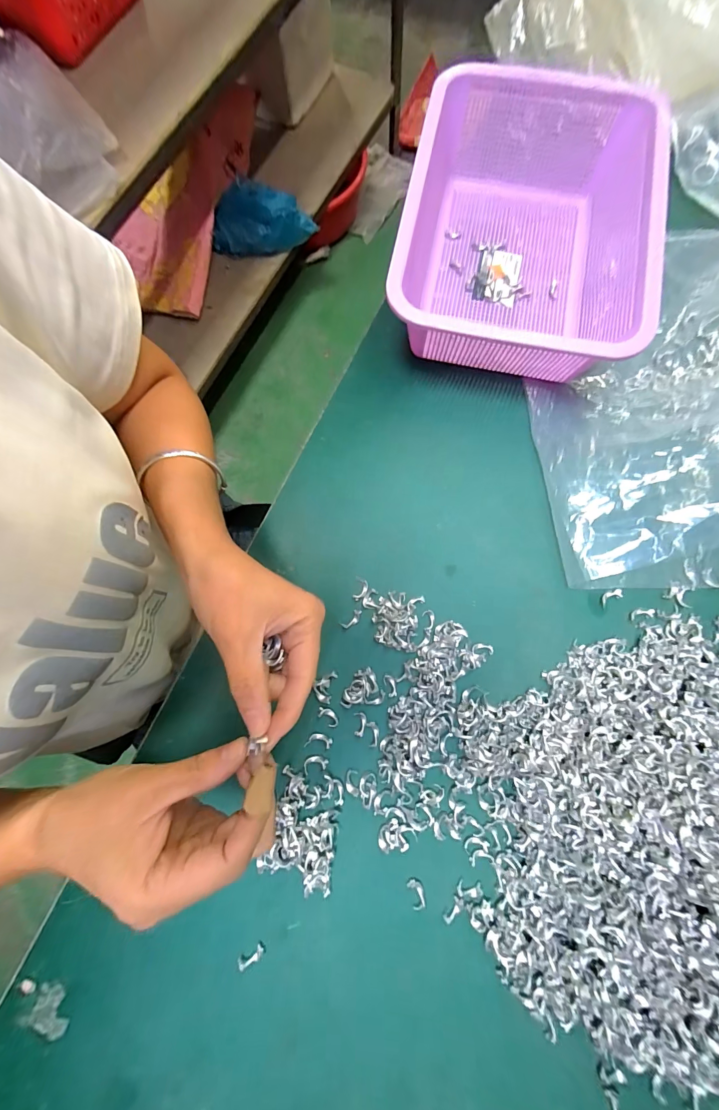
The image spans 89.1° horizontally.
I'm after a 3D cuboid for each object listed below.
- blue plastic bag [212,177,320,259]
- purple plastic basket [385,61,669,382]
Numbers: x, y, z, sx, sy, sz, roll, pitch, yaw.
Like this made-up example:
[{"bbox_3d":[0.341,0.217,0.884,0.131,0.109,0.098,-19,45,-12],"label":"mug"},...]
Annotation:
[{"bbox_3d":[-0.272,-0.890,0.970,0.278,0.119,0.115,10,79,16],"label":"blue plastic bag"},{"bbox_3d":[0.158,-0.305,0.354,0.235,0.079,0.292,14,79,4],"label":"purple plastic basket"}]

